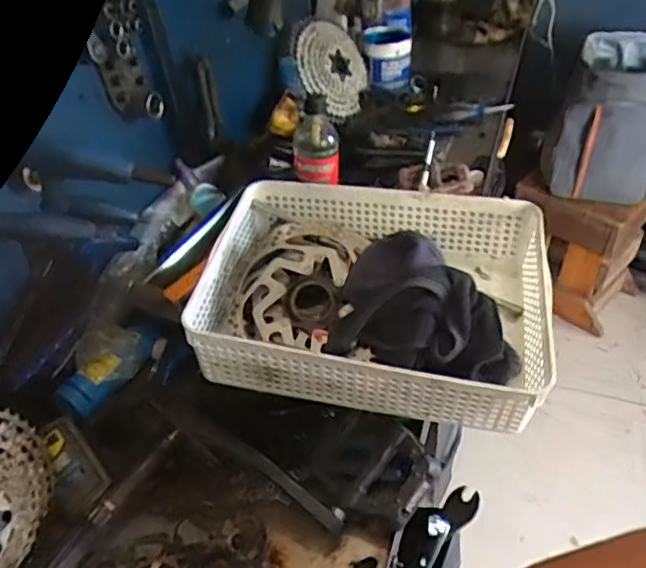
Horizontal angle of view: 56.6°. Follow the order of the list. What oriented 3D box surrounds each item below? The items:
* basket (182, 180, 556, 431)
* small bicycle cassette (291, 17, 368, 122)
[{"bbox_3d":[0.051,0.008,0.612,0.328,0.096,0.240,6,45,13],"label":"basket"},{"bbox_3d":[0.019,-0.409,1.143,0.172,0.180,0.050,-19,17,-30],"label":"small bicycle cassette"}]

